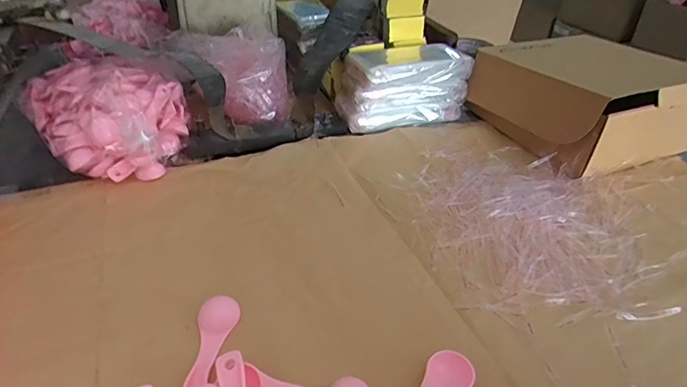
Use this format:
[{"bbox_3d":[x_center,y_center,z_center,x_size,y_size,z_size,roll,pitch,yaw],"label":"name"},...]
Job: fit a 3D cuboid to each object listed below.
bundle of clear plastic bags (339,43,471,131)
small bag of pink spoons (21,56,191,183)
[{"bbox_3d":[0.099,-0.176,0.717,0.205,0.094,0.102,-6,37,-10],"label":"bundle of clear plastic bags"},{"bbox_3d":[-0.330,-0.121,0.624,0.176,0.097,0.286,-28,46,-34],"label":"small bag of pink spoons"}]

